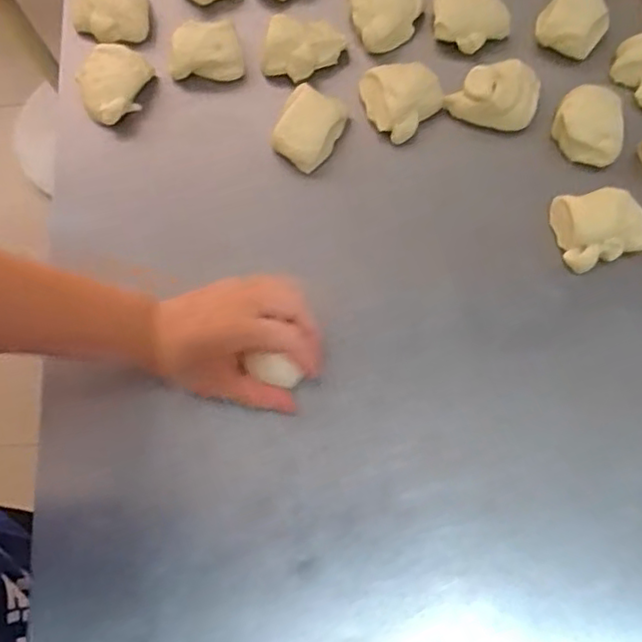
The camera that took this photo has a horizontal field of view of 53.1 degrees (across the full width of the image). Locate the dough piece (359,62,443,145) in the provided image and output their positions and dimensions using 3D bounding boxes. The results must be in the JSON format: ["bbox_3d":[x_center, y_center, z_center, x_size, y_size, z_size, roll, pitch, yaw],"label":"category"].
[{"bbox_3d":[0.067,-0.194,0.559,0.065,0.042,0.062,-1,74,2],"label":"dough piece"}]

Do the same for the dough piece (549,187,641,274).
[{"bbox_3d":[0.224,-0.073,0.515,0.069,0.031,0.058,-9,74,0],"label":"dough piece"}]

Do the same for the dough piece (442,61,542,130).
[{"bbox_3d":[0.147,-0.195,0.551,0.077,0.041,0.061,9,75,4],"label":"dough piece"}]

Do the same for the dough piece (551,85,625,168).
[{"bbox_3d":[0.225,-0.162,0.537,0.057,0.036,0.053,-1,74,2],"label":"dough piece"}]

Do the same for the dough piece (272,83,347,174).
[{"bbox_3d":[-0.011,-0.163,0.557,0.054,0.041,0.065,24,76,8],"label":"dough piece"}]

